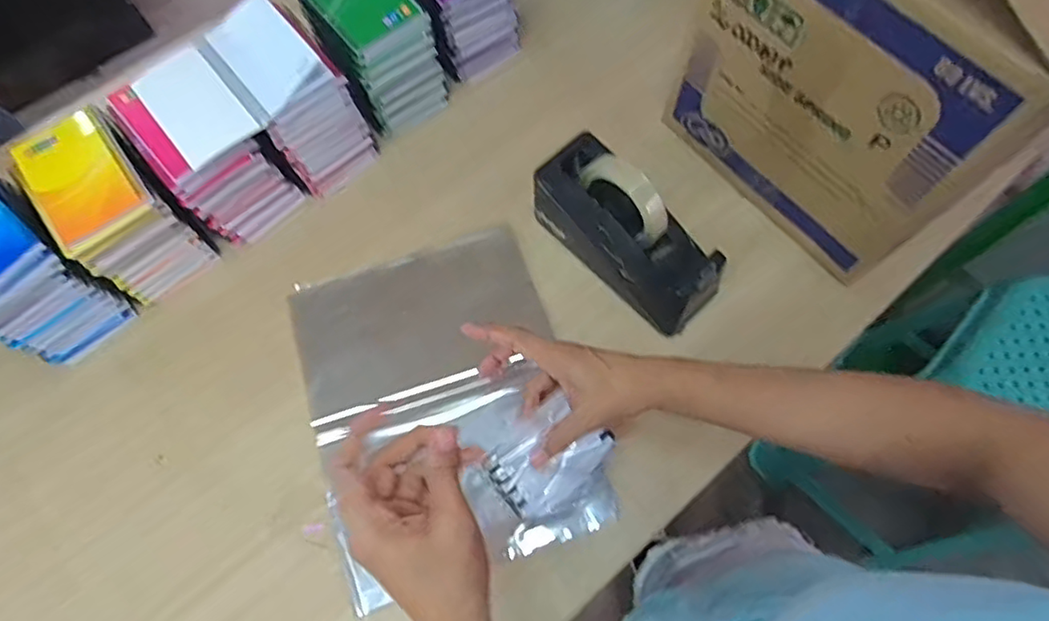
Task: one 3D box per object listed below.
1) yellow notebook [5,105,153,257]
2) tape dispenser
[{"bbox_3d":[-0.407,-0.123,0.554,0.085,0.011,0.127,-36,76,-11],"label":"yellow notebook"},{"bbox_3d":[0.102,-0.077,0.592,0.075,0.123,0.202,-43,74,-14],"label":"tape dispenser"}]

